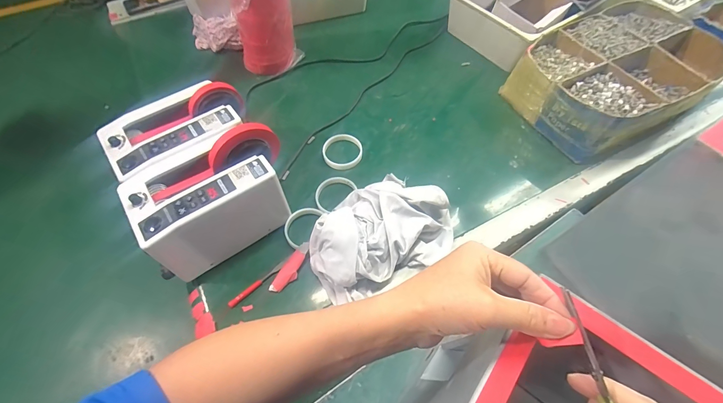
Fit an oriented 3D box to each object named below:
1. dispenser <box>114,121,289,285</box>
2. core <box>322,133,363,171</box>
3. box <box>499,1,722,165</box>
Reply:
[{"bbox_3d":[-0.239,-0.006,0.544,0.251,0.172,0.137,-33,66,-16],"label":"dispenser"},{"bbox_3d":[-0.040,-0.110,0.685,0.083,0.012,0.095,7,61,4],"label":"core"},{"bbox_3d":[0.558,-0.279,0.717,0.405,0.115,0.280,-29,65,-15],"label":"box"}]

